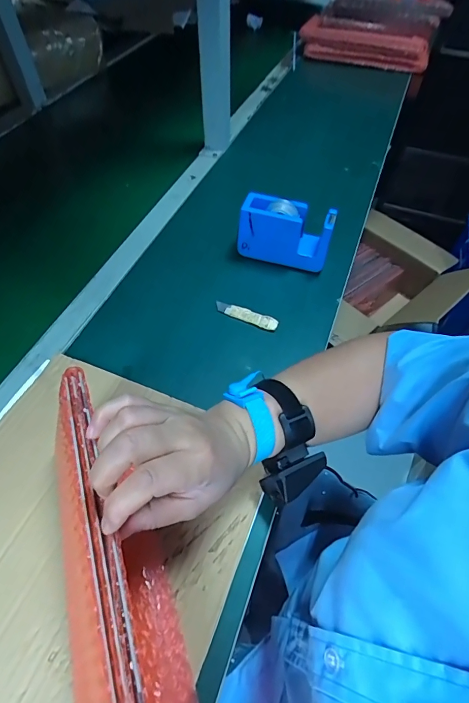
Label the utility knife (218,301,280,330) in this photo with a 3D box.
[{"bbox_3d":[0.016,-0.048,0.512,0.087,0.006,0.018,19,78,17],"label":"utility knife"}]

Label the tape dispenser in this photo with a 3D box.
[{"bbox_3d":[0.072,-0.167,0.547,0.125,0.088,0.043,14,55,9],"label":"tape dispenser"}]

